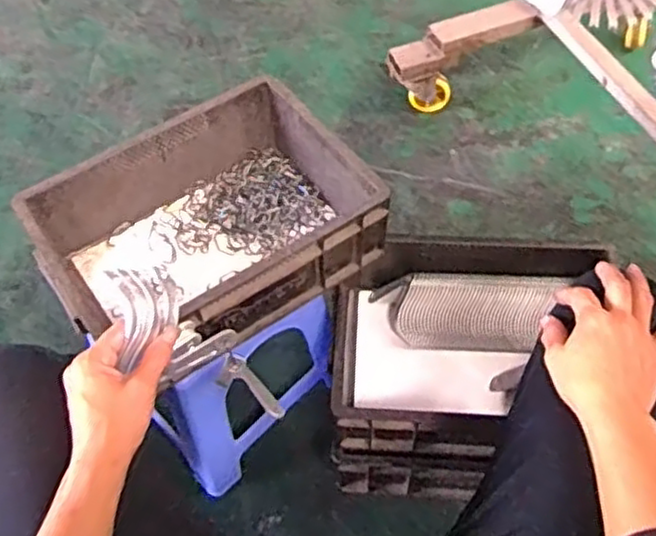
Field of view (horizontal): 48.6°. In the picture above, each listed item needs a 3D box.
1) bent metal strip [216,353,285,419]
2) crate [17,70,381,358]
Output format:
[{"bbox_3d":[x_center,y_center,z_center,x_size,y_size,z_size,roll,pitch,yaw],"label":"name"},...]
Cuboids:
[{"bbox_3d":[-0.070,0.110,0.662,0.023,0.090,0.027,-1,51,38],"label":"bent metal strip"},{"bbox_3d":[-0.139,-0.043,0.837,0.347,0.119,0.246,-32,59,-18],"label":"crate"}]

